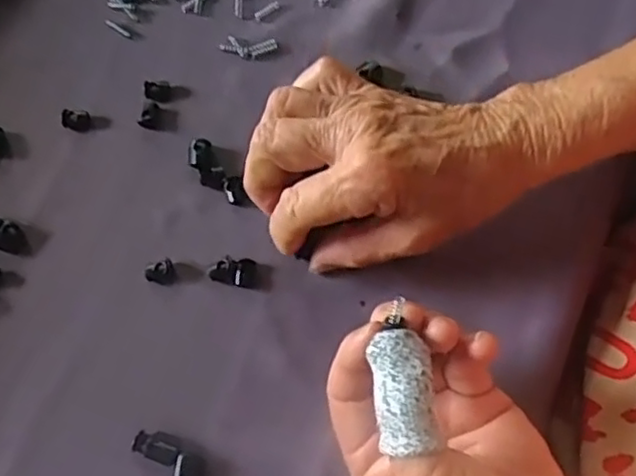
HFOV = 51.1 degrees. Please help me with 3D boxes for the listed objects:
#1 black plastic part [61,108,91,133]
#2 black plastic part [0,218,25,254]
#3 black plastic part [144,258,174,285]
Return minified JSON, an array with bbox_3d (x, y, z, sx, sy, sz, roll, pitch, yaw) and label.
[{"bbox_3d":[-0.130,-0.064,0.357,0.015,0.004,0.012,10,70,2],"label":"black plastic part"},{"bbox_3d":[-0.159,-0.003,0.334,0.024,0.008,0.015,20,71,5],"label":"black plastic part"},{"bbox_3d":[-0.078,0.016,0.330,0.014,0.004,0.013,13,71,3],"label":"black plastic part"}]

